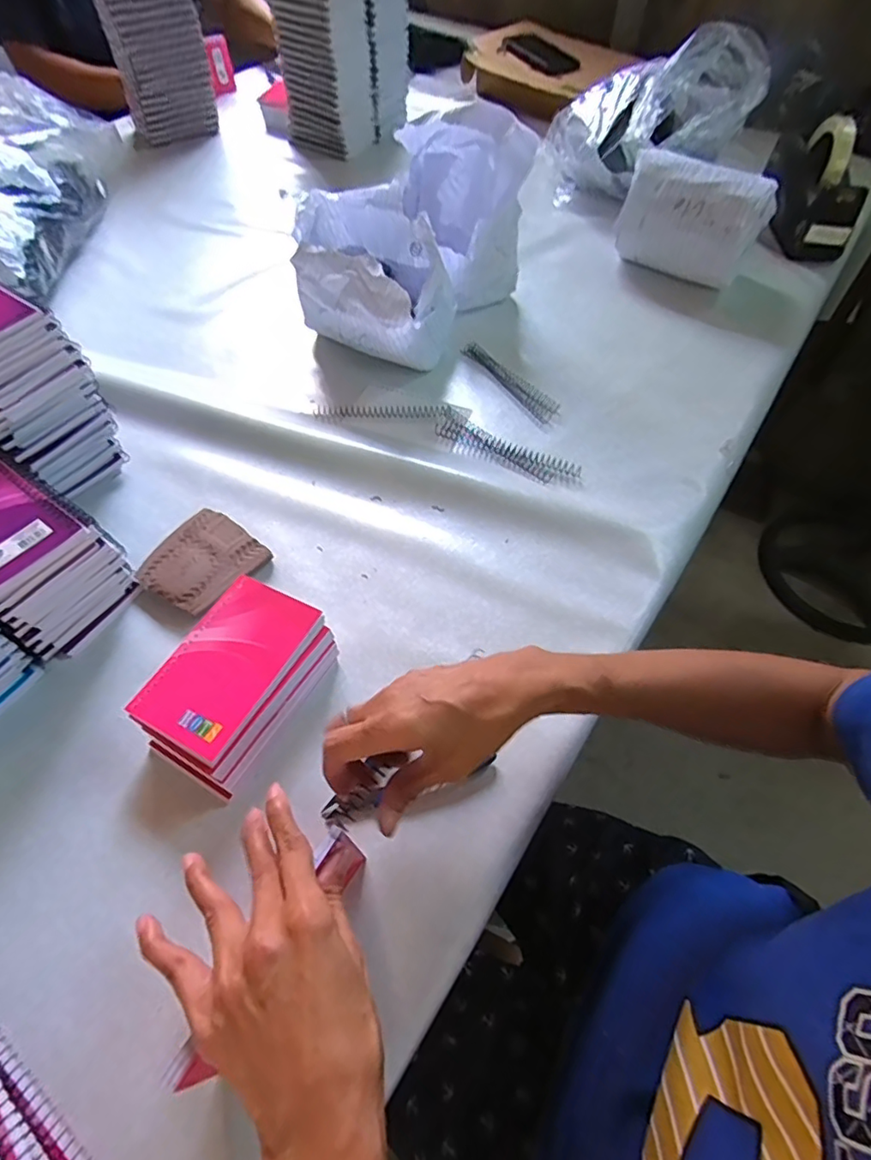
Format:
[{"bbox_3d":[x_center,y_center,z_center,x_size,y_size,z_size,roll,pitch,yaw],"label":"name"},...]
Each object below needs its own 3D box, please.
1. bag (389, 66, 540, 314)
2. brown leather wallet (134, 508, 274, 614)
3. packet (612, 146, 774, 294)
[{"bbox_3d":[0.034,-0.482,0.703,0.116,0.178,0.211,-17,59,-12],"label":"bag"},{"bbox_3d":[-0.210,-0.017,0.496,0.088,0.023,0.091,33,62,19],"label":"brown leather wallet"},{"bbox_3d":[0.333,-0.475,0.734,0.180,0.117,0.062,36,63,20],"label":"packet"}]

